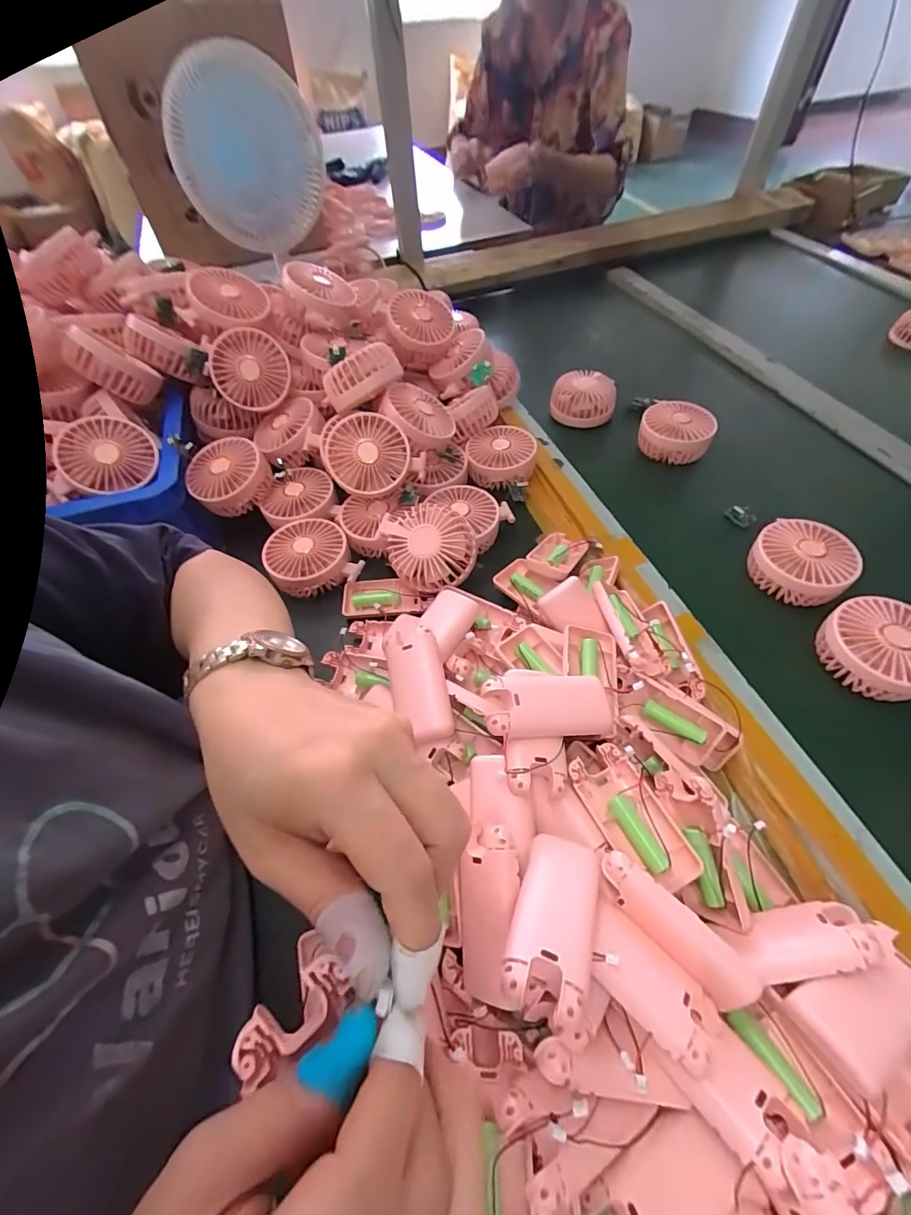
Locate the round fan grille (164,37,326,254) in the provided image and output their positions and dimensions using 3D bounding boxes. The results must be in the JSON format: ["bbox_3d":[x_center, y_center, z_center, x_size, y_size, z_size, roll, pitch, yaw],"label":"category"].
[{"bbox_3d":[-0.324,-0.715,0.727,0.227,0.224,0.083,-29,55,-5],"label":"round fan grille"}]

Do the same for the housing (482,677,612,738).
[{"bbox_3d":[0.069,0.069,0.337,0.091,0.019,0.046,2,44,-11],"label":"housing"}]

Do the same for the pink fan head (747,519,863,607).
[{"bbox_3d":[0.348,-0.046,0.465,0.086,0.043,0.082,-2,55,3],"label":"pink fan head"}]

